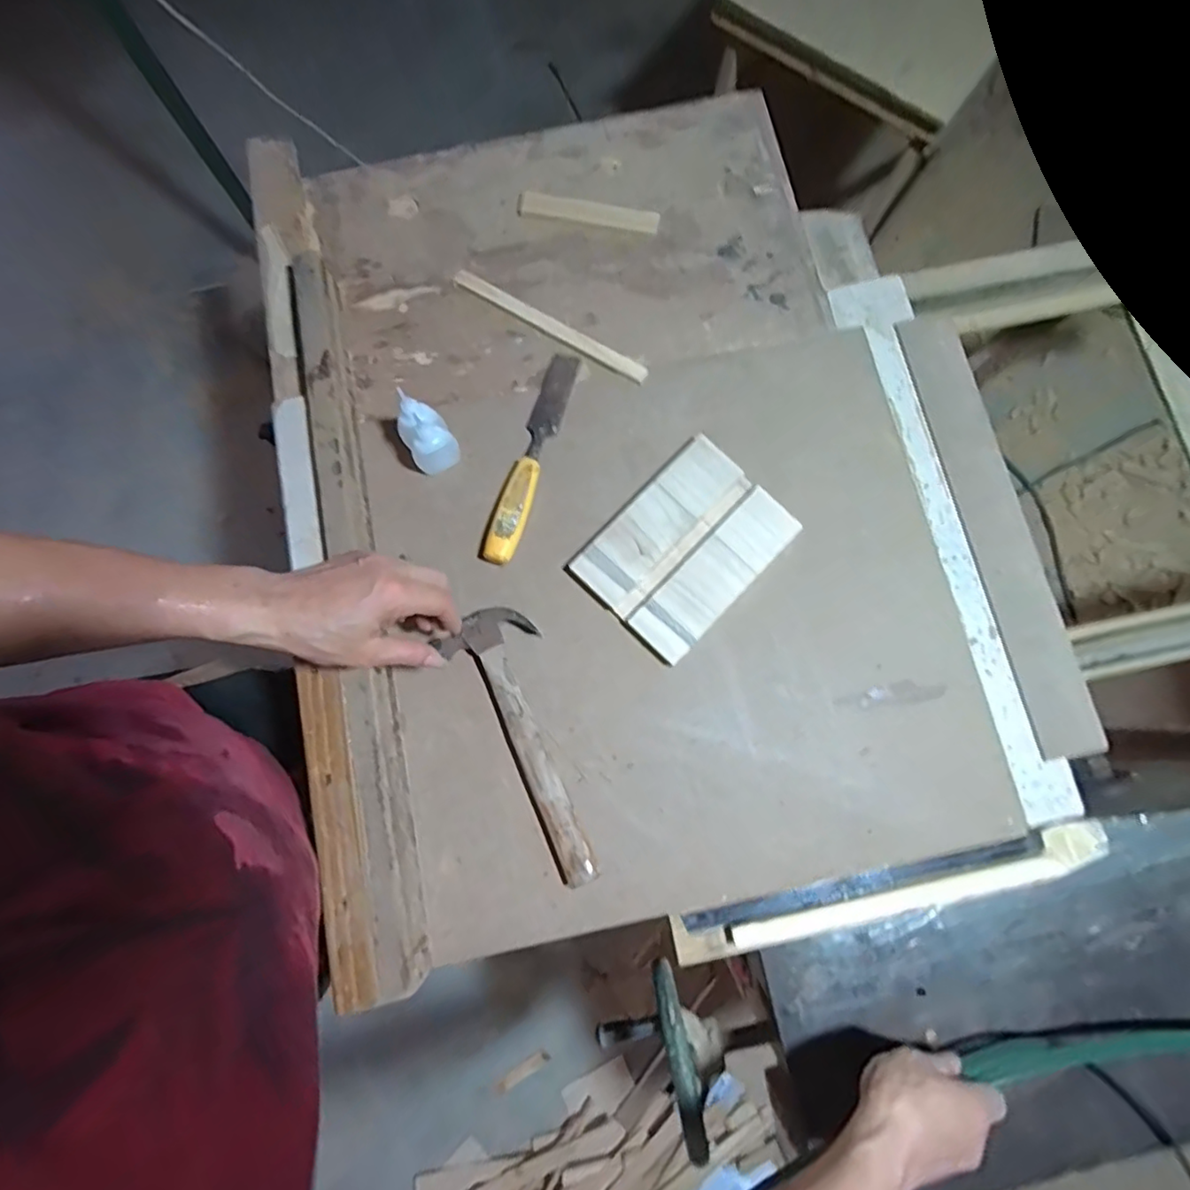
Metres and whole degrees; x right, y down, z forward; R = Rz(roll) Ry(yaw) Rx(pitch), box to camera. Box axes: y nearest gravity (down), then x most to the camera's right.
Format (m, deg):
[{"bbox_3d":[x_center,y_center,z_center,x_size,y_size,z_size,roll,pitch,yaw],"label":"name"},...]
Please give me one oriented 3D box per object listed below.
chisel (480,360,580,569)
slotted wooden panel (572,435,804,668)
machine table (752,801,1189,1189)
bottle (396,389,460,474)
[{"bbox_3d":[-0.063,-0.145,0.597,0.032,0.019,0.240,16,78,3],"label":"chisel"},{"bbox_3d":[0.090,-0.046,0.581,0.137,0.020,0.189,44,81,8],"label":"slotted wooden panel"},{"bbox_3d":[0.569,0.335,0.549,0.801,0.033,0.258,-13,78,-4],"label":"machine table"},{"bbox_3d":[-0.164,-0.156,0.568,0.045,0.090,0.042,-31,80,-7],"label":"bottle"}]

